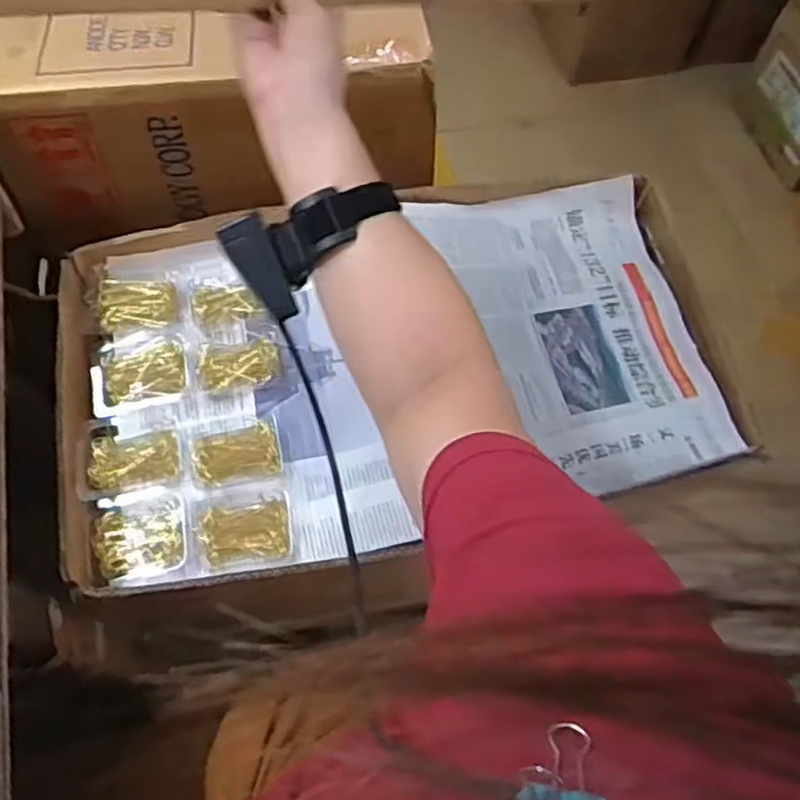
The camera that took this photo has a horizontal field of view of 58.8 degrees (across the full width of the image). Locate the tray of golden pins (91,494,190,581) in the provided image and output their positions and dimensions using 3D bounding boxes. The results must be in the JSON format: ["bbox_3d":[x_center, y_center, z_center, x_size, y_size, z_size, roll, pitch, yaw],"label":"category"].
[{"bbox_3d":[-0.212,0.112,0.582,0.075,0.013,0.066,-8,65,-9],"label":"tray of golden pins"}]

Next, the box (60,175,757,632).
[{"bbox_3d":[0.010,-0.031,0.666,0.615,0.043,0.373,-10,63,-9],"label":"box"}]

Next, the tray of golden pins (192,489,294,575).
[{"bbox_3d":[-0.128,0.107,0.585,0.077,0.012,0.066,-5,64,-7],"label":"tray of golden pins"}]

